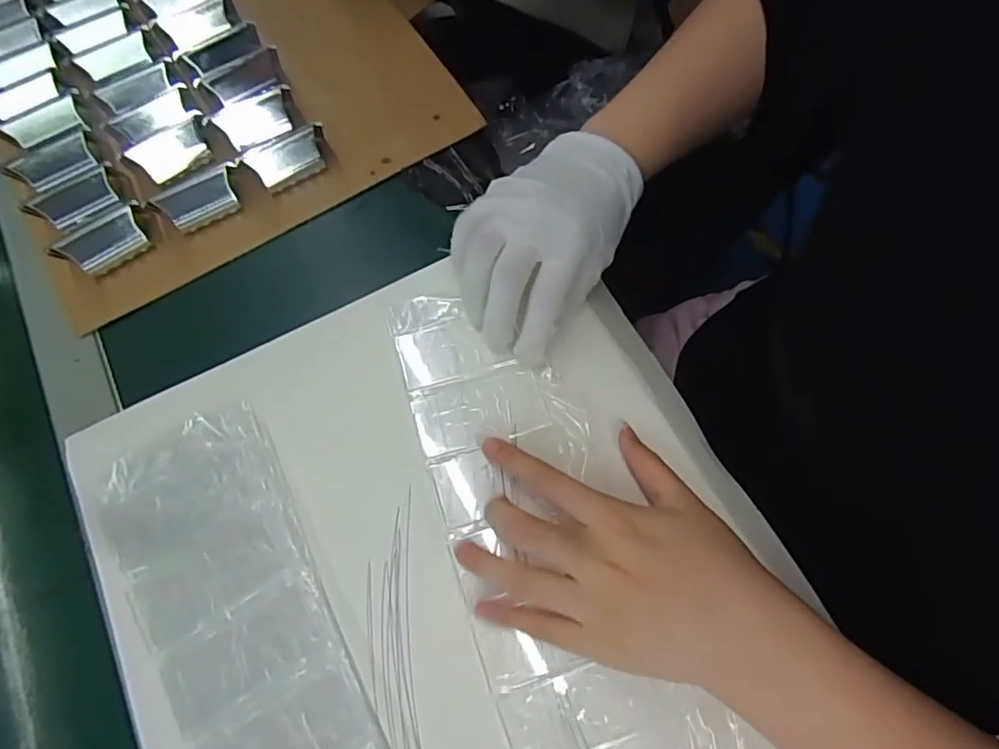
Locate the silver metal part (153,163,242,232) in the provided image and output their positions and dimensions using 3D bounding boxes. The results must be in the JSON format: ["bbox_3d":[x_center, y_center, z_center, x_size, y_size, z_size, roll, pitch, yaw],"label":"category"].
[{"bbox_3d":[-0.212,-0.122,0.399,0.052,0.030,0.012,-27,38,-6],"label":"silver metal part"}]

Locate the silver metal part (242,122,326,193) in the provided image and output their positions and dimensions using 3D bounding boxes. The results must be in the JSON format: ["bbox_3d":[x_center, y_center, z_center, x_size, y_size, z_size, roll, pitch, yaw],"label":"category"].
[{"bbox_3d":[-0.153,-0.158,0.412,0.056,0.033,0.028,-24,68,-9],"label":"silver metal part"}]

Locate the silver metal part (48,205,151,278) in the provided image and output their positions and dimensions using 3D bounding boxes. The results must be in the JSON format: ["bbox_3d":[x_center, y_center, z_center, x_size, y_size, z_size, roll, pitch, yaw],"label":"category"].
[{"bbox_3d":[-0.273,-0.089,0.391,0.056,0.025,0.020,-32,70,-12],"label":"silver metal part"}]

